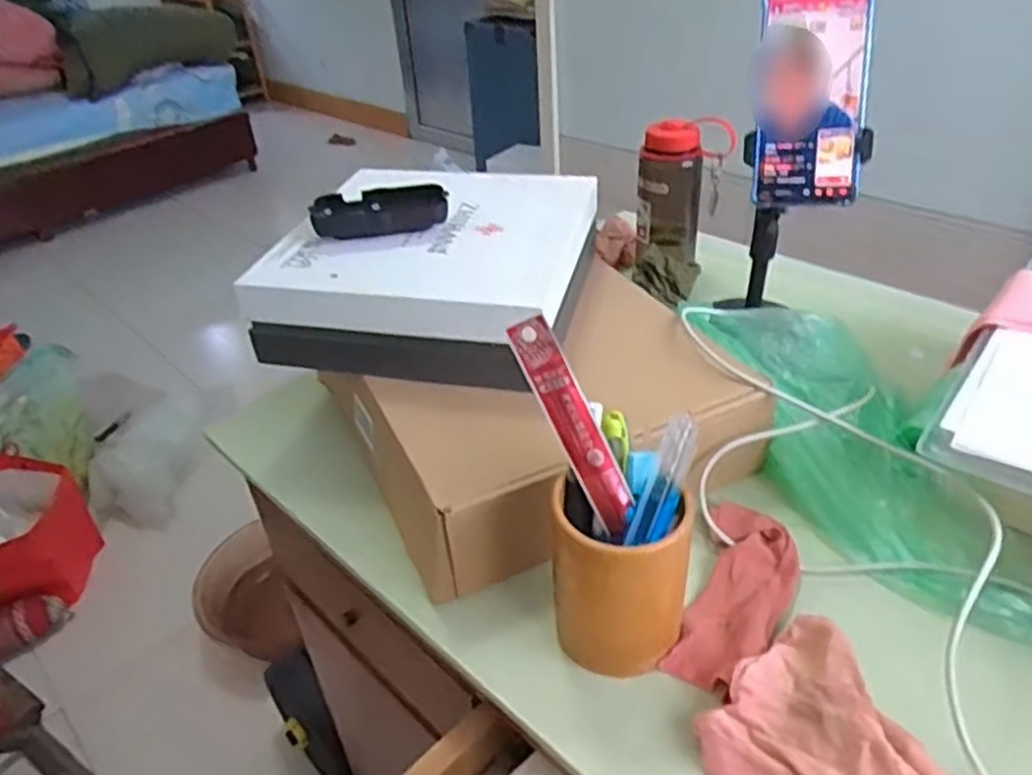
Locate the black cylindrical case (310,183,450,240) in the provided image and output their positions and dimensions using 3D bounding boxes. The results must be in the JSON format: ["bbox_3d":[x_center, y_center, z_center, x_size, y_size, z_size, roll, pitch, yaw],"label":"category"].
[{"bbox_3d":[-0.113,-0.148,0.616,0.110,0.024,0.052,-3,36,1],"label":"black cylindrical case"}]

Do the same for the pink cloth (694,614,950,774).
[{"bbox_3d":[0.182,0.187,0.369,0.105,0.030,0.153,-31,44,-32],"label":"pink cloth"}]

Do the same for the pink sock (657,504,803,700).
[{"bbox_3d":[0.146,0.133,0.479,0.061,0.014,0.146,13,39,22],"label":"pink sock"}]

